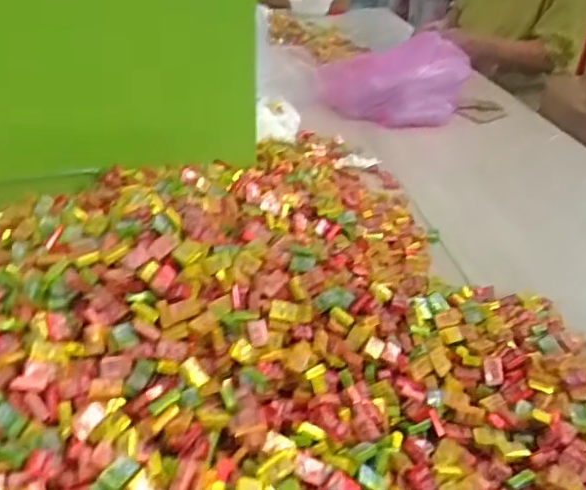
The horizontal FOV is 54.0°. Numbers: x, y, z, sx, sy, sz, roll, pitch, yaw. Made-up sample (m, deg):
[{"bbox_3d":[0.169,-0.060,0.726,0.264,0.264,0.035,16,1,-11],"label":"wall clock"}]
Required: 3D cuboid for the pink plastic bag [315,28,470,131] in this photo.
[{"bbox_3d":[0.249,-0.415,1.450,0.368,0.169,0.260,4,33,6],"label":"pink plastic bag"}]

